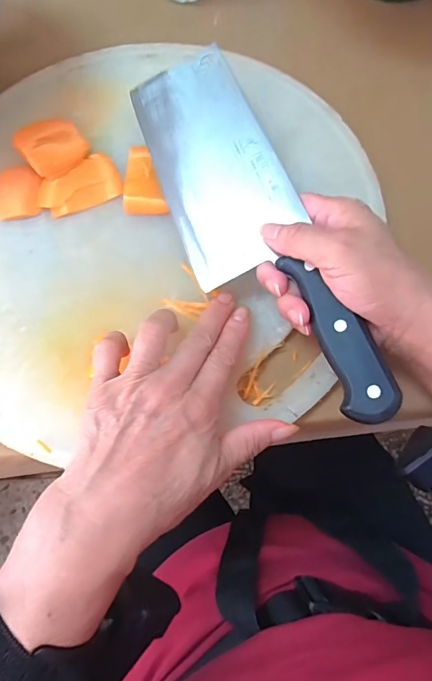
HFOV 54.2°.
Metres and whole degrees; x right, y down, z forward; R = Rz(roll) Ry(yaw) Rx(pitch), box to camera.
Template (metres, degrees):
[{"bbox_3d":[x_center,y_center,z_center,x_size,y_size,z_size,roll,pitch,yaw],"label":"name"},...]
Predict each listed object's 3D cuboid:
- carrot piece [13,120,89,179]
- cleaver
[{"bbox_3d":[-0.127,-0.151,0.326,0.046,0.013,0.046,-41,77,-9],"label":"carrot piece"},{"bbox_3d":[0.021,-0.079,0.280,0.083,0.027,0.290,-26,70,-6],"label":"cleaver"}]

